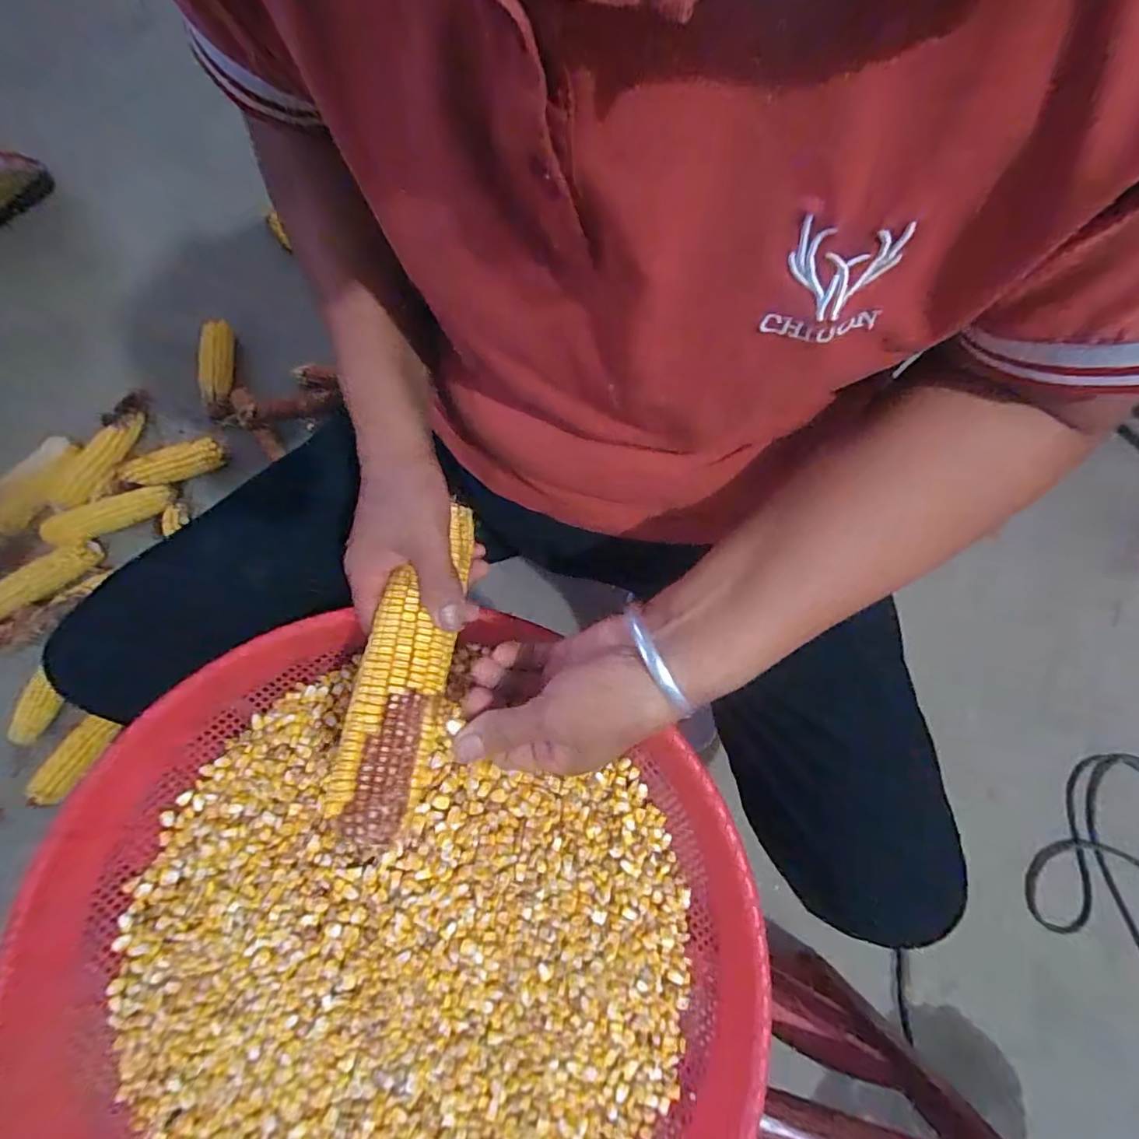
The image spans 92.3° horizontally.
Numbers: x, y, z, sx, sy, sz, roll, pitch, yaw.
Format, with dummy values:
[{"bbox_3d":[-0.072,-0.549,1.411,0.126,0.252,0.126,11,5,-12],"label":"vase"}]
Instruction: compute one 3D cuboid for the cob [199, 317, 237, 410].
[{"bbox_3d":[-0.582,-0.337,0.900,0.040,0.045,0.162,-9,75,-3],"label":"cob"}]

